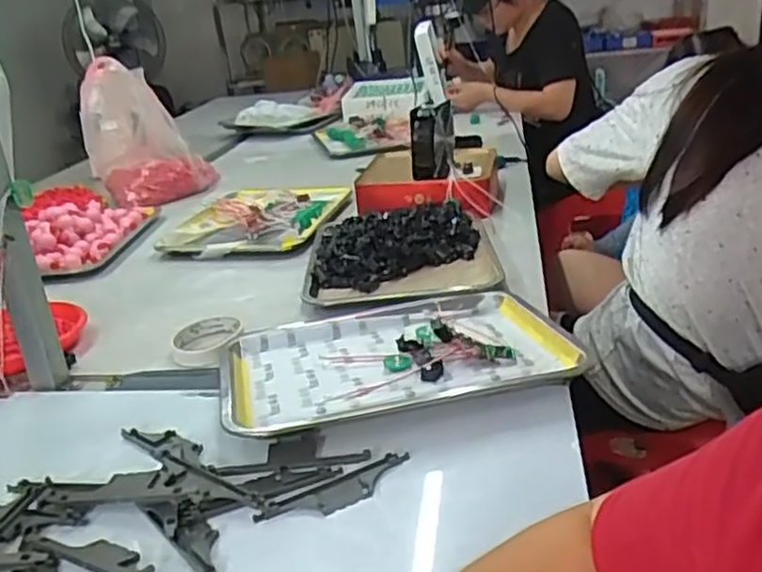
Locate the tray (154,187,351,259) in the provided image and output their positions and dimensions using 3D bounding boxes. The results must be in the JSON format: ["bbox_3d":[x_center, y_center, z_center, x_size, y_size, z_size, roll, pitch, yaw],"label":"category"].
[{"bbox_3d":[-0.209,-0.120,1.275,0.252,0.033,0.331,-1,22,11],"label":"tray"}]

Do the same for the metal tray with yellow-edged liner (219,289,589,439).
[{"bbox_3d":[0.011,0.066,0.757,0.346,0.033,0.252,-11,23,-12],"label":"metal tray with yellow-edged liner"}]

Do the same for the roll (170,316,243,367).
[{"bbox_3d":[-0.201,0.064,0.854,0.081,0.025,0.097,-10,23,-9],"label":"roll"}]

